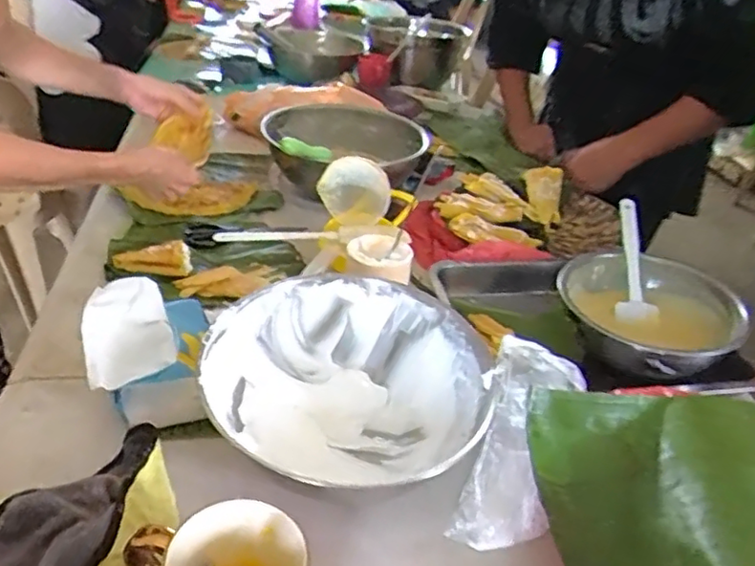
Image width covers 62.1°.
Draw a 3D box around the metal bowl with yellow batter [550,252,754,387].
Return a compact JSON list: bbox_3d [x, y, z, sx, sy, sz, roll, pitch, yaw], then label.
[{"bbox_3d":[0.288,0.036,0.684,0.182,0.072,0.186,13,34,10],"label":"metal bowl with yellow batter"}]

